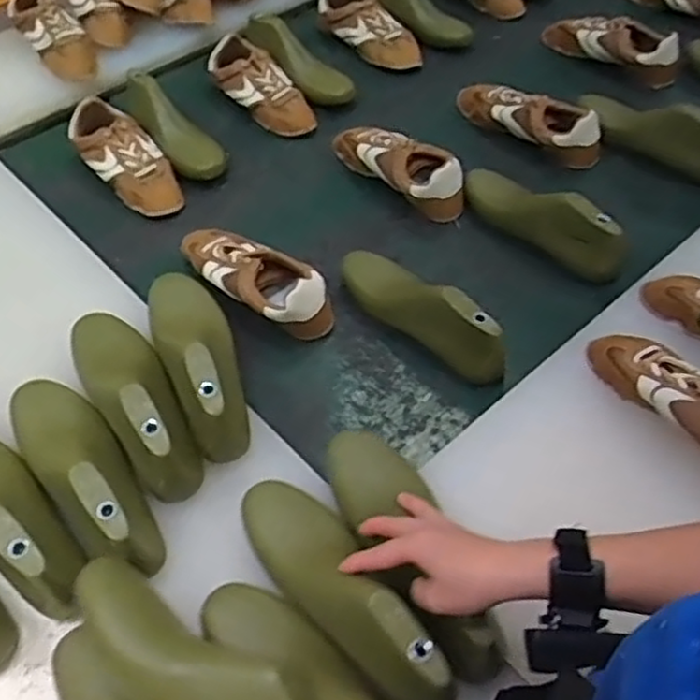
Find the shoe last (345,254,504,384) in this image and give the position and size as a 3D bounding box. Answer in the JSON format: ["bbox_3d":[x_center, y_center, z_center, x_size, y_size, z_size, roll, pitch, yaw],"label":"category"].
[{"bbox_3d":[0.076,-0.061,0.847,0.064,0.087,0.249,-30,58,-19],"label":"shoe last"}]

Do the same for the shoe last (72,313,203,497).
[{"bbox_3d":[-0.215,0.032,0.707,0.078,0.080,0.243,-28,57,-20],"label":"shoe last"}]

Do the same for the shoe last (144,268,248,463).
[{"bbox_3d":[-0.157,0.001,0.746,0.081,0.094,0.233,-20,55,-15],"label":"shoe last"}]

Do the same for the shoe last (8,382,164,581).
[{"bbox_3d":[-0.246,0.103,0.662,0.076,0.080,0.244,-33,59,-23],"label":"shoe last"}]

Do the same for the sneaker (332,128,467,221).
[{"bbox_3d":[0.069,-0.270,1.050,0.083,0.085,0.241,-37,60,-23],"label":"sneaker"}]

